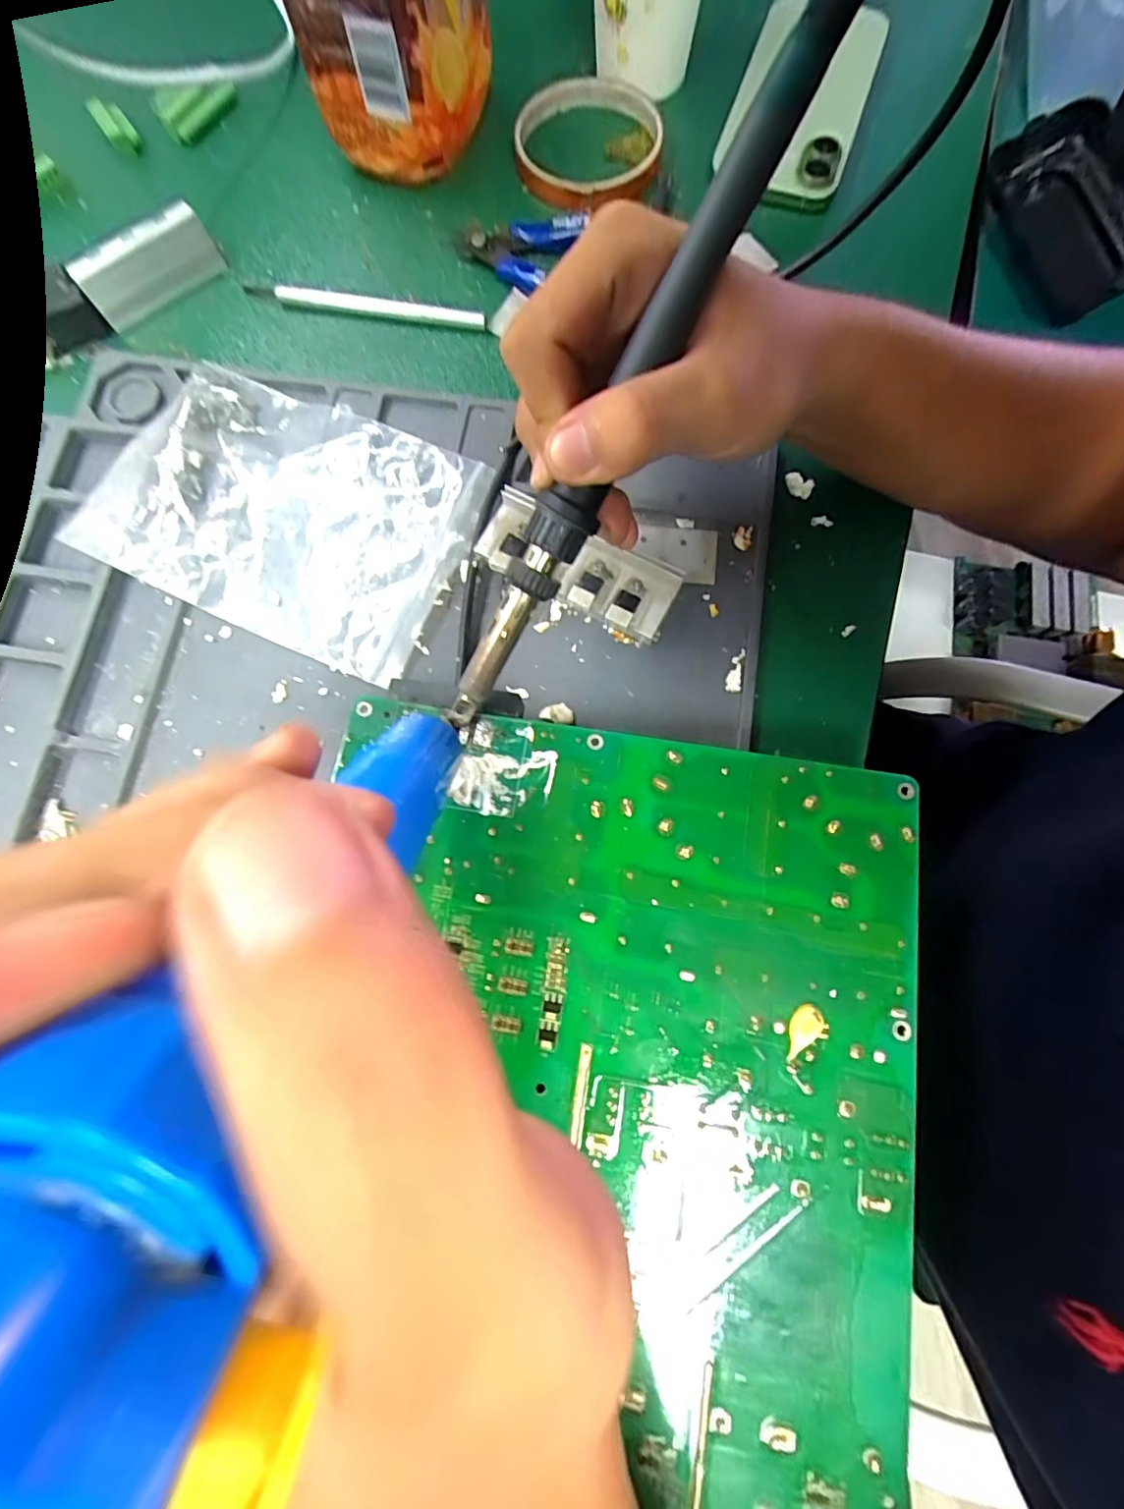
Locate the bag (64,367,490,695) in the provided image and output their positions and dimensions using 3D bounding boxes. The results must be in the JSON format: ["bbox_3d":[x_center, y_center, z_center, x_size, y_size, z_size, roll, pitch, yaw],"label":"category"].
[{"bbox_3d":[-0.132,-0.118,0.269,0.171,0.013,0.120,24,79,5],"label":"bag"}]

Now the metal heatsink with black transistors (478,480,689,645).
[{"bbox_3d":[0.006,-0.081,0.252,0.090,0.023,0.035,29,79,7],"label":"metal heatsink with black transistors"}]

